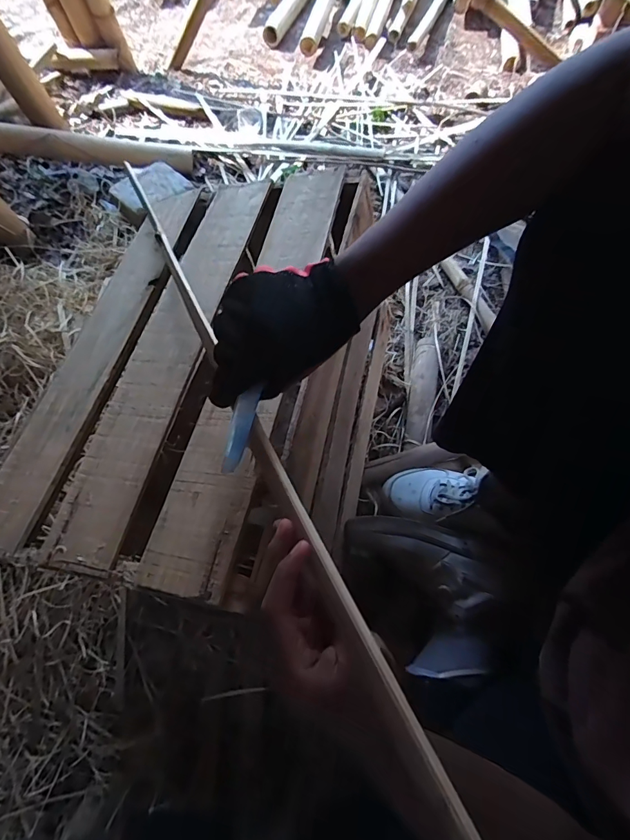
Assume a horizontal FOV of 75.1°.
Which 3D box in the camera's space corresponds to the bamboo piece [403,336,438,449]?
[{"bbox_3d":[0.224,-0.056,0.861,0.055,0.039,0.265,10,66,12],"label":"bamboo piece"}]

